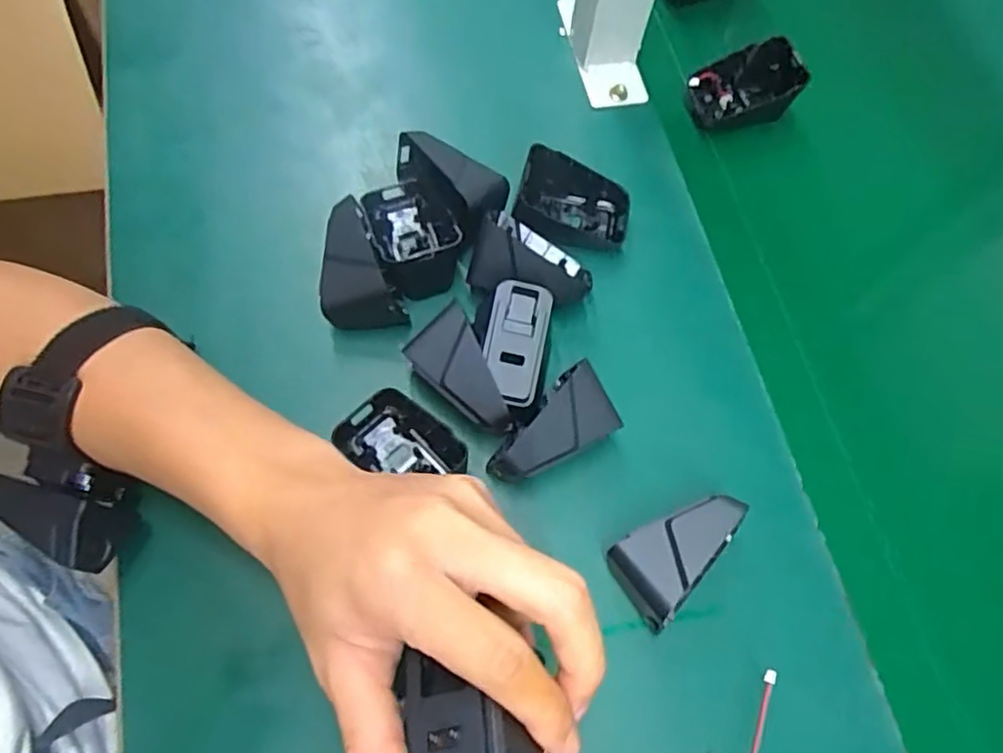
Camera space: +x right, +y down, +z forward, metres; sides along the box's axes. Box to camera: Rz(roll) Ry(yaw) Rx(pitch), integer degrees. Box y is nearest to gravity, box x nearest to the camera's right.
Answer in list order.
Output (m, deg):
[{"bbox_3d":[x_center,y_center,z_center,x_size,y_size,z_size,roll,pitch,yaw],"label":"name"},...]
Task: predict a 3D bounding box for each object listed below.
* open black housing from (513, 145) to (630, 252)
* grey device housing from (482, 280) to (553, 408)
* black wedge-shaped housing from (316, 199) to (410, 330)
[{"bbox_3d":[0.044,-0.108,0.410,0.070,0.035,0.044,16,68,4],"label":"open black housing"},{"bbox_3d":[0.007,-0.017,0.355,0.032,0.011,0.064,14,77,-10],"label":"grey device housing"},{"bbox_3d":[-0.086,-0.057,0.374,0.039,0.048,0.067,-25,72,-12],"label":"black wedge-shaped housing"}]

